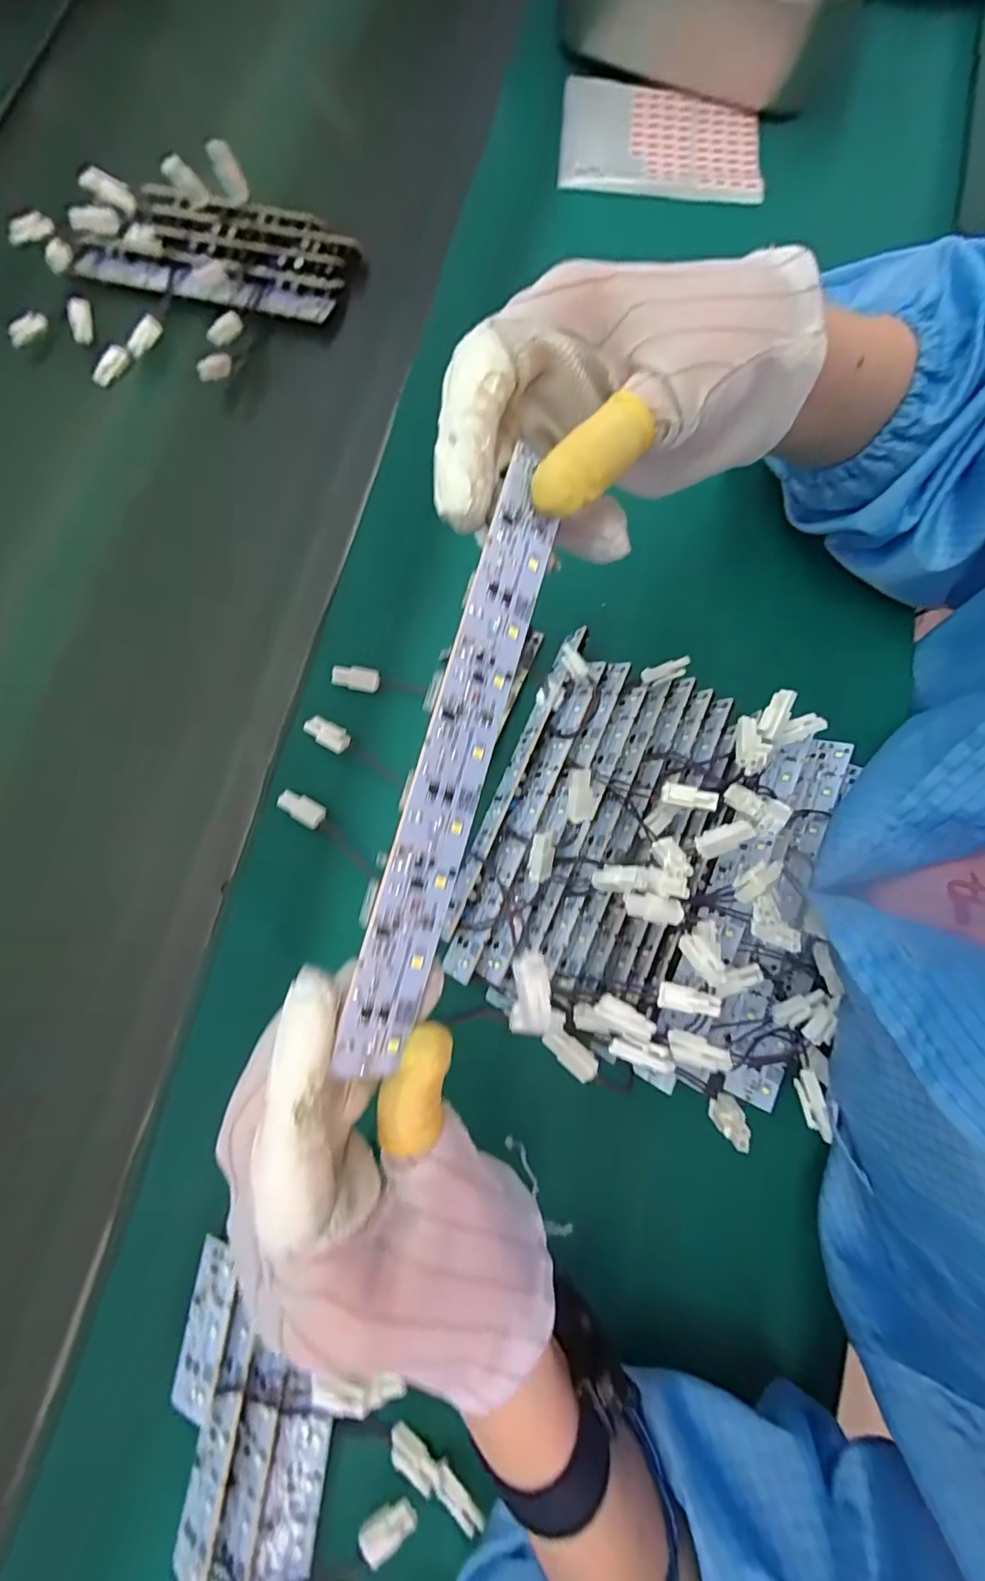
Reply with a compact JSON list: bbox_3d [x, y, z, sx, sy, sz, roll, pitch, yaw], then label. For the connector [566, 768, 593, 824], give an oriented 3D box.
[{"bbox_3d":[0.042,0.003,0.260,0.011,0.004,0.026,3,104,1],"label":"connector"}]

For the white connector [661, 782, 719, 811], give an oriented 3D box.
[{"bbox_3d":[0.097,0.003,0.269,0.026,0.004,0.011,13,78,23],"label":"white connector"}]

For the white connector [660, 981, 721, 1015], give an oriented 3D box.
[{"bbox_3d":[0.085,0.091,0.238,0.025,0.005,0.011,5,77,26],"label":"white connector"}]

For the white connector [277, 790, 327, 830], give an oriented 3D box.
[{"bbox_3d":[-0.107,0.009,0.307,0.028,0.004,0.014,31,80,7],"label":"white connector"}]

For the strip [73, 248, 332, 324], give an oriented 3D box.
[{"bbox_3d":[-0.210,-0.364,0.393,0.193,0.009,0.025,16,79,4],"label":"strip"}]

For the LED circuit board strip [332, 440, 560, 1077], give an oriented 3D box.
[{"bbox_3d":[-0.011,-0.009,0.164,0.023,0.004,0.177,21,81,-35],"label":"LED circuit board strip"}]

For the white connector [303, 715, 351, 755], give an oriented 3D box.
[{"bbox_3d":[-0.096,-0.033,0.316,0.027,0.005,0.015,27,80,6],"label":"white connector"}]

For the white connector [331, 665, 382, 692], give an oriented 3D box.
[{"bbox_3d":[-0.081,-0.067,0.325,0.027,0.004,0.014,7,78,-13],"label":"white connector"}]

